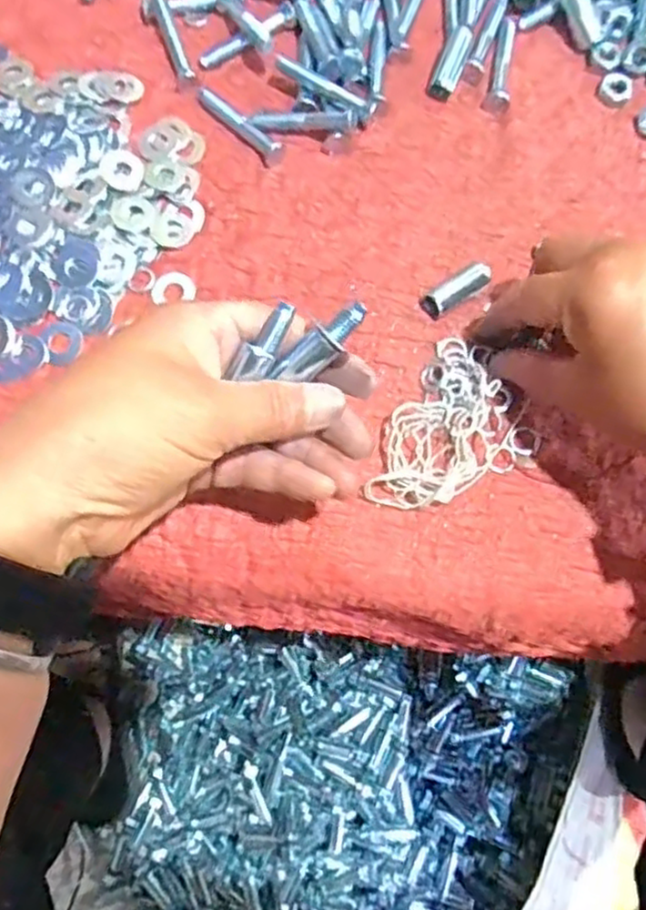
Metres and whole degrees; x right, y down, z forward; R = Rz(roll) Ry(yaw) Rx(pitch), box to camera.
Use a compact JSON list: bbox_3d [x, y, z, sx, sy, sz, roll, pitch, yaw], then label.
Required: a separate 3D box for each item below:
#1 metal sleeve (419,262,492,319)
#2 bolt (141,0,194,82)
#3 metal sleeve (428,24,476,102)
[{"bbox_3d":[0.065,-0.081,0.341,0.038,0.009,0.011,-34,77,-8],"label":"metal sleeve"},{"bbox_3d":[-0.084,-0.226,0.376,0.012,0.013,0.057,-23,77,-4],"label":"bolt"},{"bbox_3d":[0.068,-0.208,0.368,0.014,0.010,0.038,24,94,6],"label":"metal sleeve"}]

